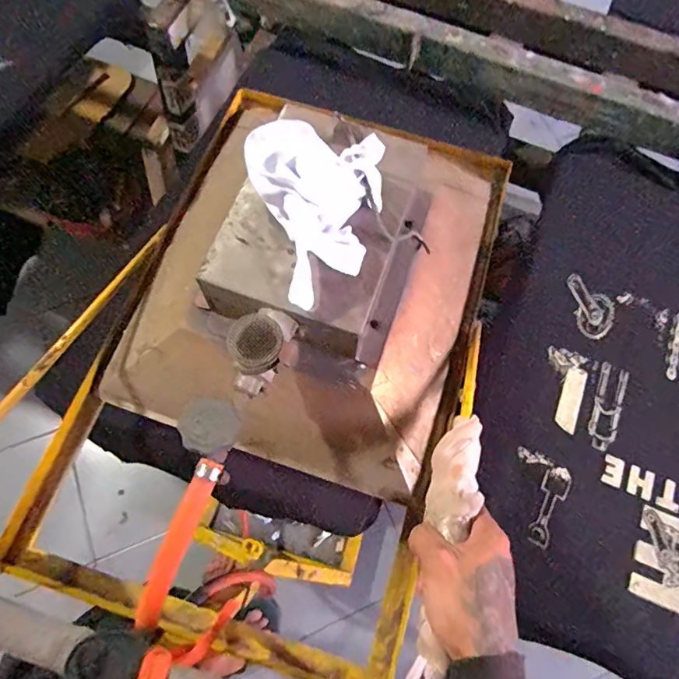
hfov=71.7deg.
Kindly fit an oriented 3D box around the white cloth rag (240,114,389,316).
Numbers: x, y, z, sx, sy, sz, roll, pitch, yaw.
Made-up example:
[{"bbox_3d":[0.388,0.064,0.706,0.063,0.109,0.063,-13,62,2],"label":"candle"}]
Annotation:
[{"bbox_3d":[-0.015,-0.111,0.387,0.111,0.048,0.154,-7,72,-4],"label":"white cloth rag"}]

